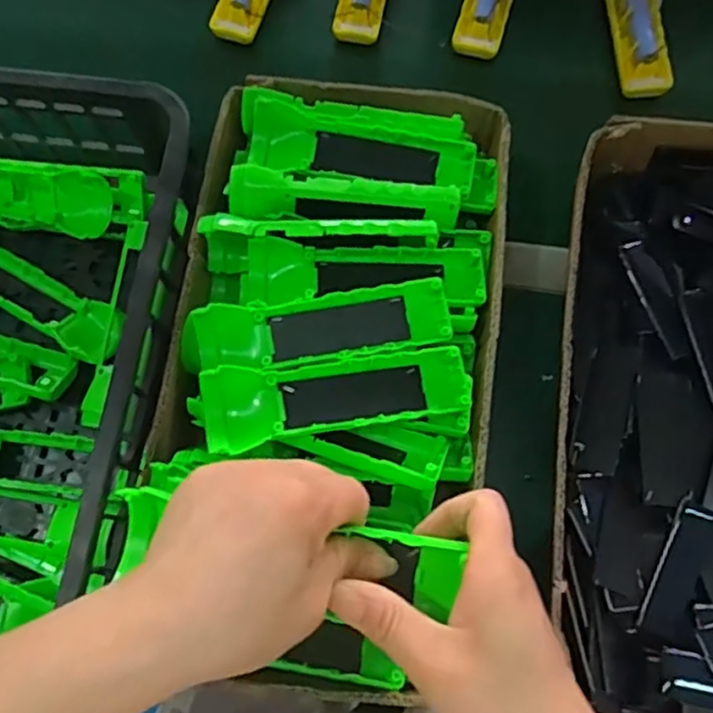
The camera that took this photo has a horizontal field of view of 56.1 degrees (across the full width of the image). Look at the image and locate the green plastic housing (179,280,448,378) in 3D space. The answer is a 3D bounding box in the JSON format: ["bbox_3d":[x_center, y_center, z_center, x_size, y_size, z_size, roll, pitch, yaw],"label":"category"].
[{"bbox_3d":[-0.025,-0.016,0.439,0.171,0.034,0.043,-9,74,-2],"label":"green plastic housing"}]

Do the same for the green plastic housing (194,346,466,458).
[{"bbox_3d":[-0.010,0.025,0.413,0.161,0.033,0.045,-9,74,-2],"label":"green plastic housing"}]

